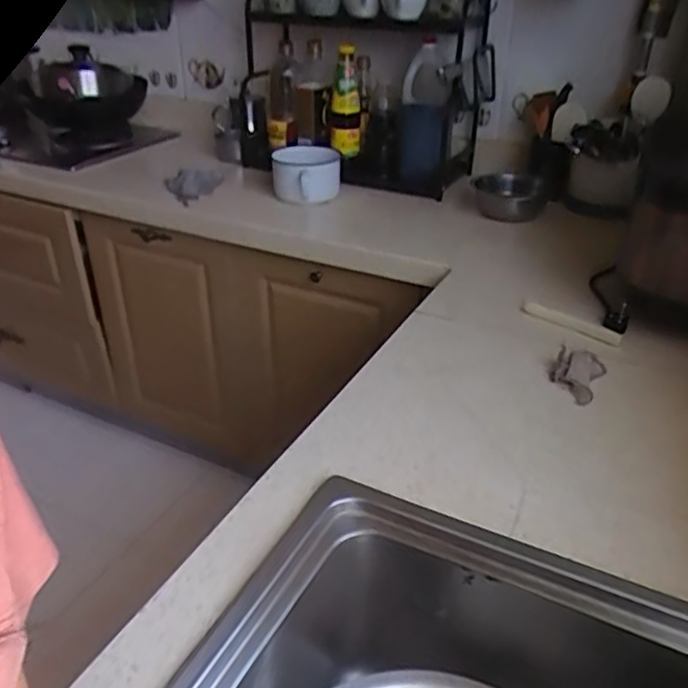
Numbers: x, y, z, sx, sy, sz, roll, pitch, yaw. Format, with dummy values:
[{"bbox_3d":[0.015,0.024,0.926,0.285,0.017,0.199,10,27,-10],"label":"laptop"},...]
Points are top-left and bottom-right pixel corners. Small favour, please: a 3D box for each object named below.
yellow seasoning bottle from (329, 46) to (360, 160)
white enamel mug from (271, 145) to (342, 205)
[{"bbox_3d":[0.003,-0.535,1.474,0.068,0.225,0.059,1,30,0],"label":"yellow seasoning bottle"},{"bbox_3d":[-0.079,-0.344,1.383,0.141,0.093,0.146,-1,30,-4],"label":"white enamel mug"}]

